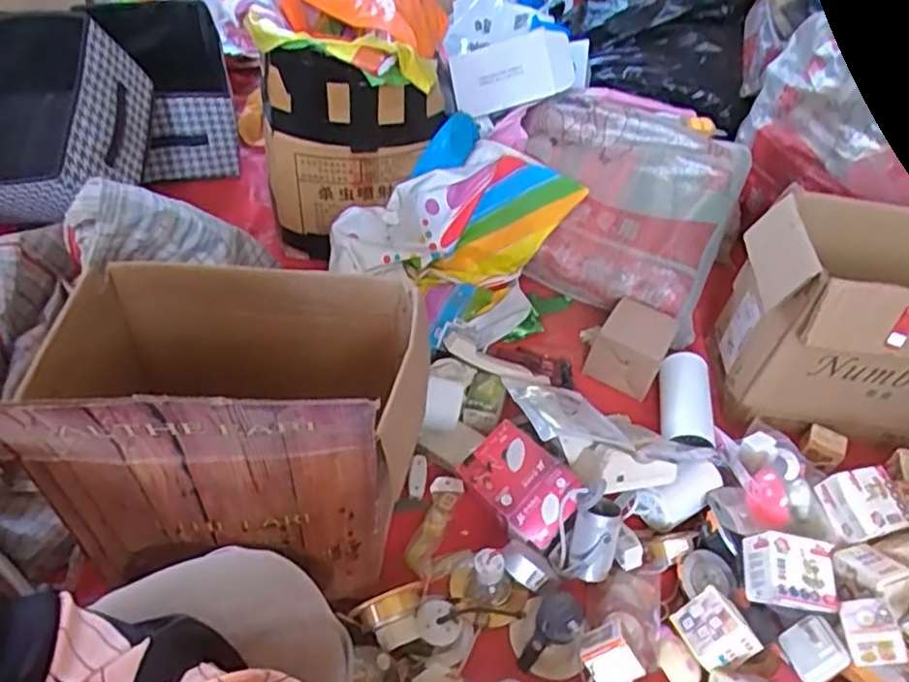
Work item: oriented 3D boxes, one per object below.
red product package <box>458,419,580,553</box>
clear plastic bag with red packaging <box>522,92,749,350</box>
[{"bbox_3d":[0.089,0.188,0.893,0.103,0.027,0.150,-45,61,-9],"label":"red product package"},{"bbox_3d":[0.295,-0.229,1.178,0.378,0.250,0.340,11,45,3],"label":"clear plastic bag with red packaging"}]

